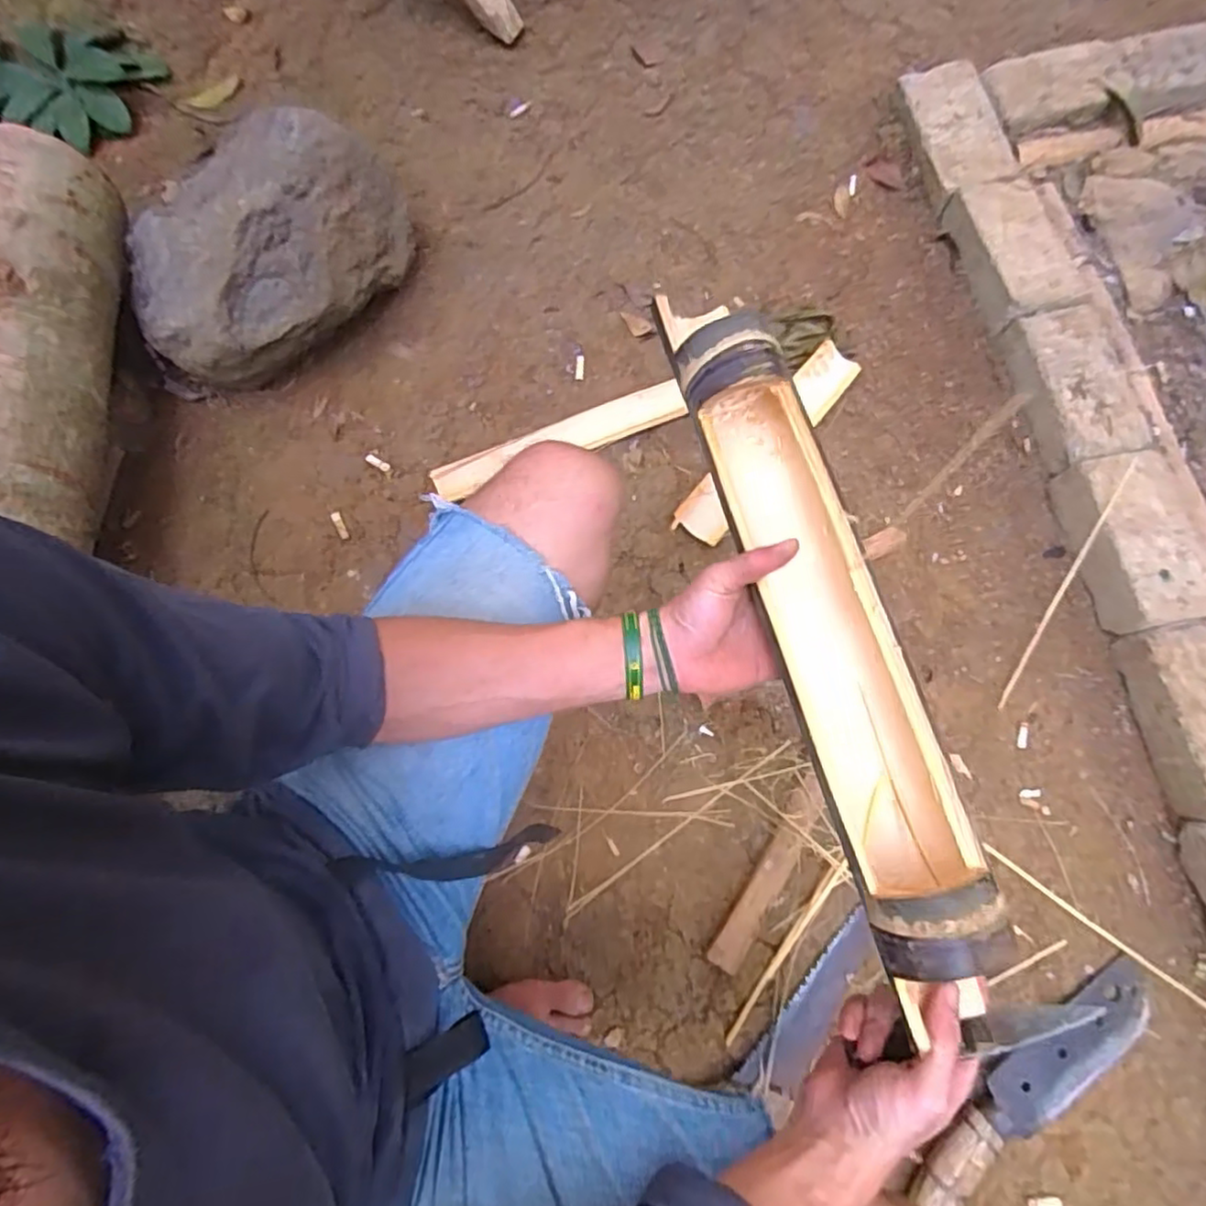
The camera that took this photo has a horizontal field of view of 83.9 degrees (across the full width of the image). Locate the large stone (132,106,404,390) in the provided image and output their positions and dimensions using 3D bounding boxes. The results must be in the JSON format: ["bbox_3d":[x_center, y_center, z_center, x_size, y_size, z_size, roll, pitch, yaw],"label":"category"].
[{"bbox_3d":[-0.414,-0.426,0.835,0.242,0.215,0.323,28,76,7],"label":"large stone"}]

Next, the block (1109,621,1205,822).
[{"bbox_3d":[0.680,0.129,0.752,0.125,0.058,0.206,-9,75,-3],"label":"block"}]

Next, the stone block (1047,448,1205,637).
[{"bbox_3d":[0.640,-0.071,0.809,0.127,0.073,0.212,-5,74,-1],"label":"stone block"}]

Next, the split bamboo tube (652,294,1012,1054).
[{"bbox_3d":[0.149,0.008,0.469,0.077,0.096,0.501,-14,74,-4],"label":"split bamboo tube"}]

